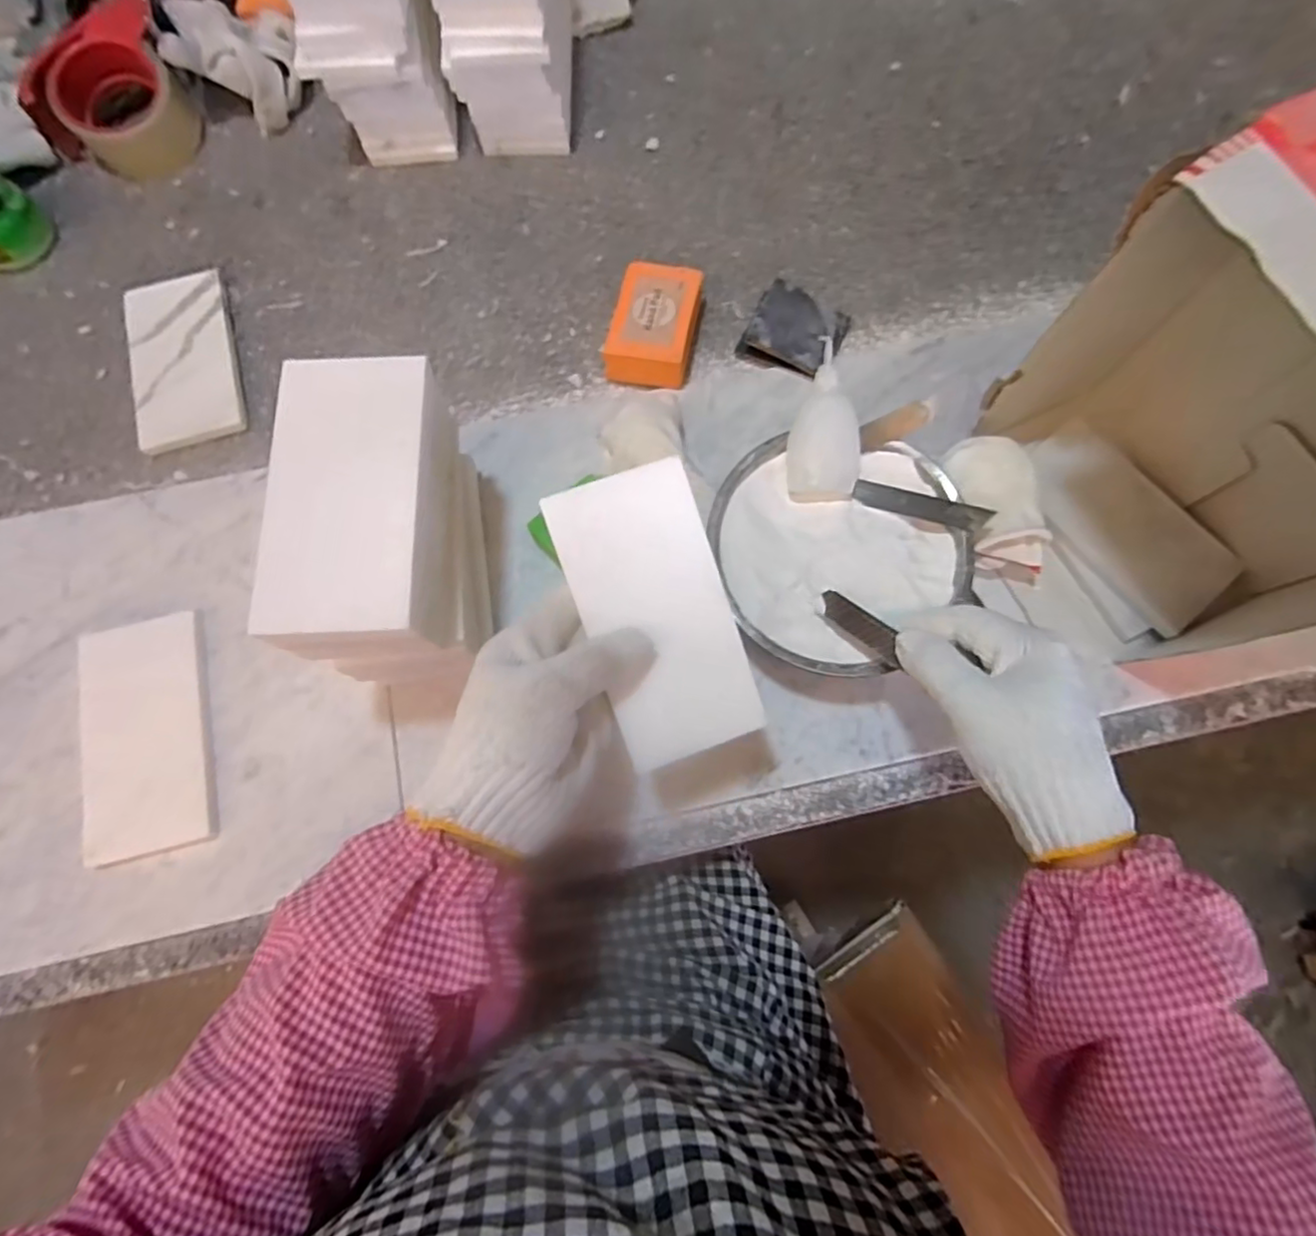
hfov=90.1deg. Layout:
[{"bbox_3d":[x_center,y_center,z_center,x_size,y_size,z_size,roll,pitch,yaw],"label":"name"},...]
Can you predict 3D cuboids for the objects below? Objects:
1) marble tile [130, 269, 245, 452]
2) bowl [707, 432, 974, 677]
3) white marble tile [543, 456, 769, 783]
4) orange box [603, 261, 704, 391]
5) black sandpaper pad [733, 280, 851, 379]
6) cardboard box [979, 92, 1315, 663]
[{"bbox_3d":[-0.359,-0.200,0.497,0.072,0.015,0.150,-19,76,-4],"label":"marble tile"},{"bbox_3d":[0.113,-0.044,0.430,0.160,0.045,0.149,0,75,1],"label":"bowl"},{"bbox_3d":[0.002,0.000,0.338,0.074,0.004,0.148,-20,98,-5],"label":"white marble tile"},{"bbox_3d":[-0.002,-0.220,0.499,0.059,0.031,0.097,11,76,4],"label":"orange box"},{"bbox_3d":[0.105,-0.224,0.505,0.070,0.021,0.070,26,77,7],"label":"black sandpaper pad"},{"bbox_3d":[0.302,-0.098,0.349,0.149,0.247,0.195,-26,74,-8],"label":"cardboard box"}]

